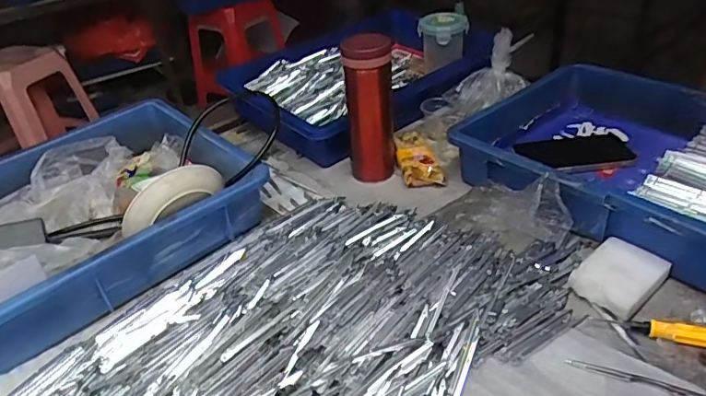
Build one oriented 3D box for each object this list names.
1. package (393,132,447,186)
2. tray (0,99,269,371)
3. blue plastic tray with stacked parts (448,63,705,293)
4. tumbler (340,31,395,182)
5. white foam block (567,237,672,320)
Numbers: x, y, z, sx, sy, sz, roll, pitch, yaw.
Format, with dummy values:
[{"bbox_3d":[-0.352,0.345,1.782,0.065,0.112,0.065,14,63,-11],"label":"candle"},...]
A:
[{"bbox_3d":[0.088,-0.059,0.713,0.052,0.024,0.119,-8,35,-3],"label":"package"},{"bbox_3d":[-0.346,0.027,0.580,0.426,0.096,0.286,-31,43,-33],"label":"tray"},{"bbox_3d":[0.354,-0.033,0.581,0.288,0.098,0.426,-28,40,-29],"label":"blue plastic tray with stacked parts"},{"bbox_3d":[0.022,-0.115,0.656,0.060,0.189,0.055,-2,35,2],"label":"tumbler"},{"bbox_3d":[0.257,0.075,0.496,0.078,0.027,0.064,-27,41,-30],"label":"white foam block"}]

